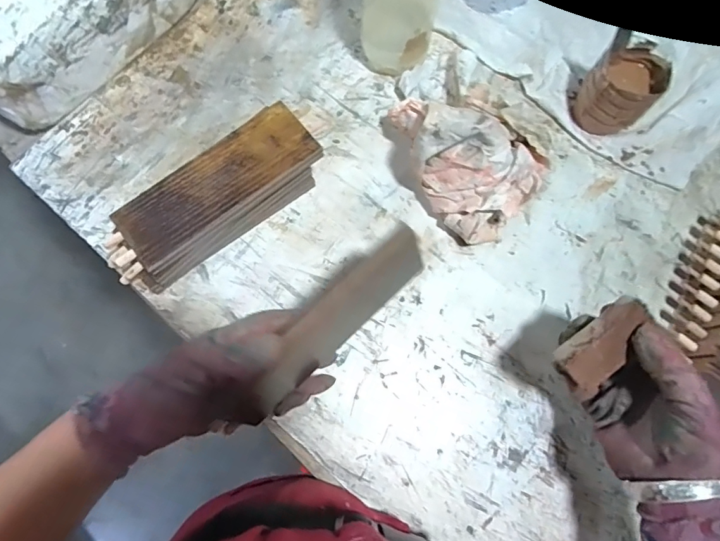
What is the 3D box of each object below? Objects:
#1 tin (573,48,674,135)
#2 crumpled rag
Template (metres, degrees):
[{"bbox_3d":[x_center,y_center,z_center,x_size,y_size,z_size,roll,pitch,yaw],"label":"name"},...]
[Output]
[{"bbox_3d":[0.263,-0.181,0.456,0.075,0.067,0.068,-40,80,-9],"label":"tin"},{"bbox_3d":[0.095,-0.088,0.418,0.152,0.099,0.100,18,77,4],"label":"crumpled rag"}]

